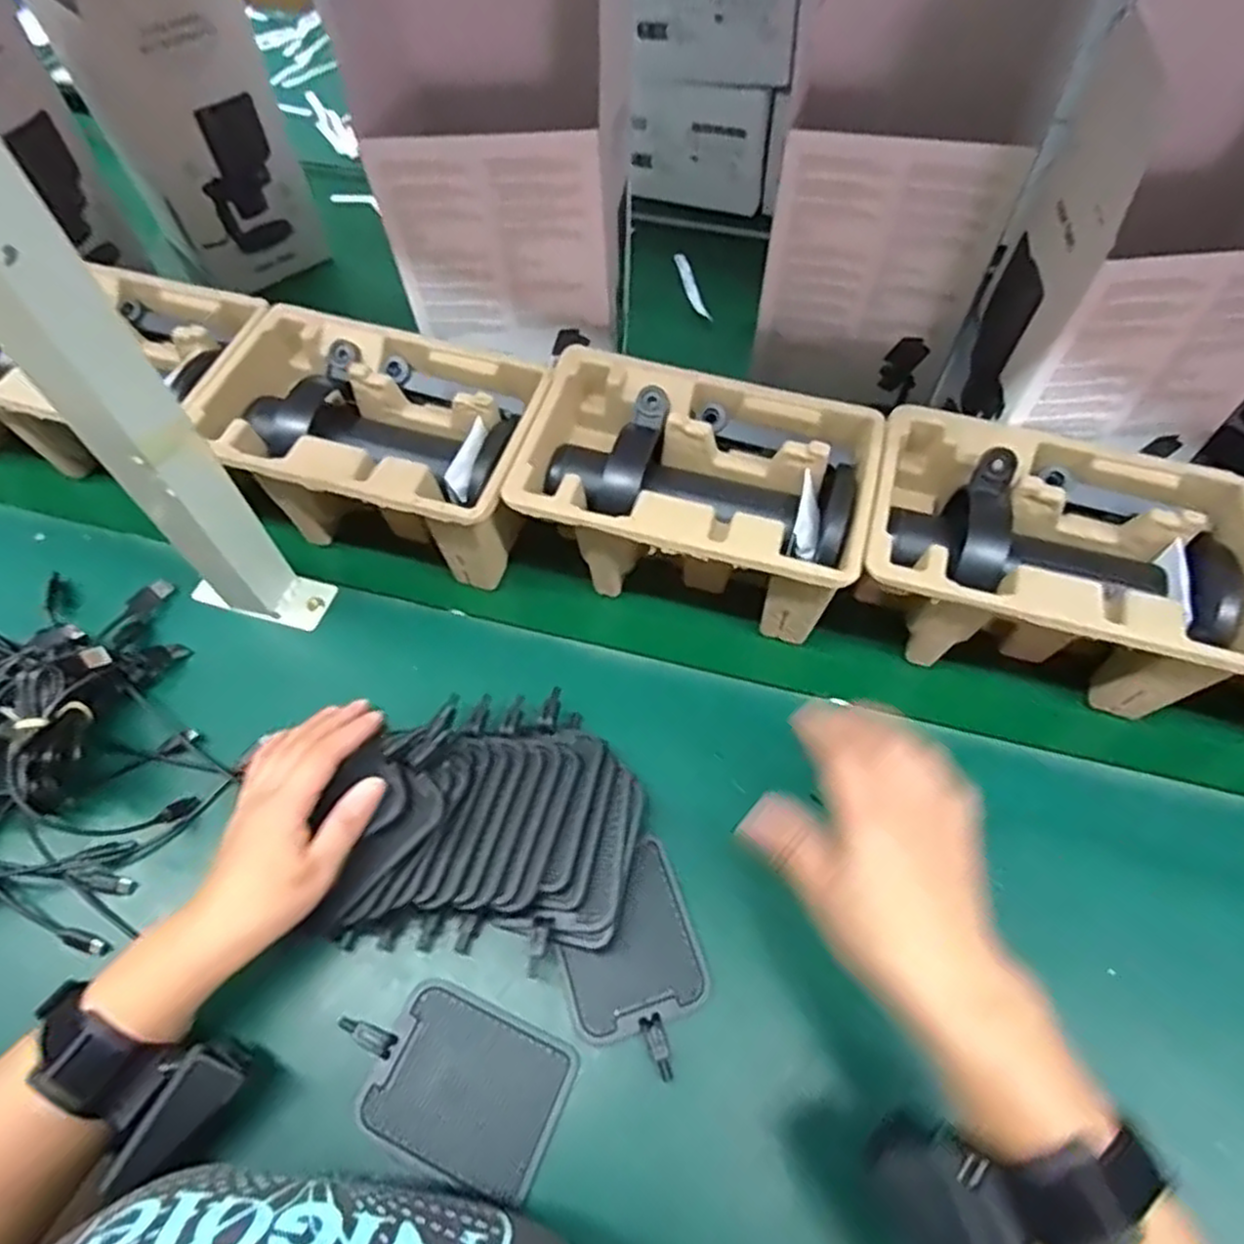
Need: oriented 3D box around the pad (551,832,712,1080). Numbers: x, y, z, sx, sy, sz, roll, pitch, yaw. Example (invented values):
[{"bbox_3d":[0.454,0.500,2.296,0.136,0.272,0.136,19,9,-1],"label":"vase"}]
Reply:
[{"bbox_3d":[0.005,0.192,0.427,0.078,0.008,0.112,-17,58,-9],"label":"pad"}]

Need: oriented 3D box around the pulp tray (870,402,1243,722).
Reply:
[{"bbox_3d":[0.274,-0.037,0.500,0.229,0.096,0.157,12,60,7],"label":"pulp tray"}]

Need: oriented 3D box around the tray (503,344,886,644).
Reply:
[{"bbox_3d":[0.050,-0.084,0.528,0.223,0.101,0.150,13,60,8],"label":"tray"}]

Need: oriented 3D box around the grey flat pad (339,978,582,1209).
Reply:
[{"bbox_3d":[-0.088,0.243,0.396,0.116,0.011,0.079,21,62,12],"label":"grey flat pad"}]

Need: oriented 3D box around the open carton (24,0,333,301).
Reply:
[{"bbox_3d":[-0.393,-0.477,0.619,0.142,0.334,0.172,-29,64,-16],"label":"open carton"}]

